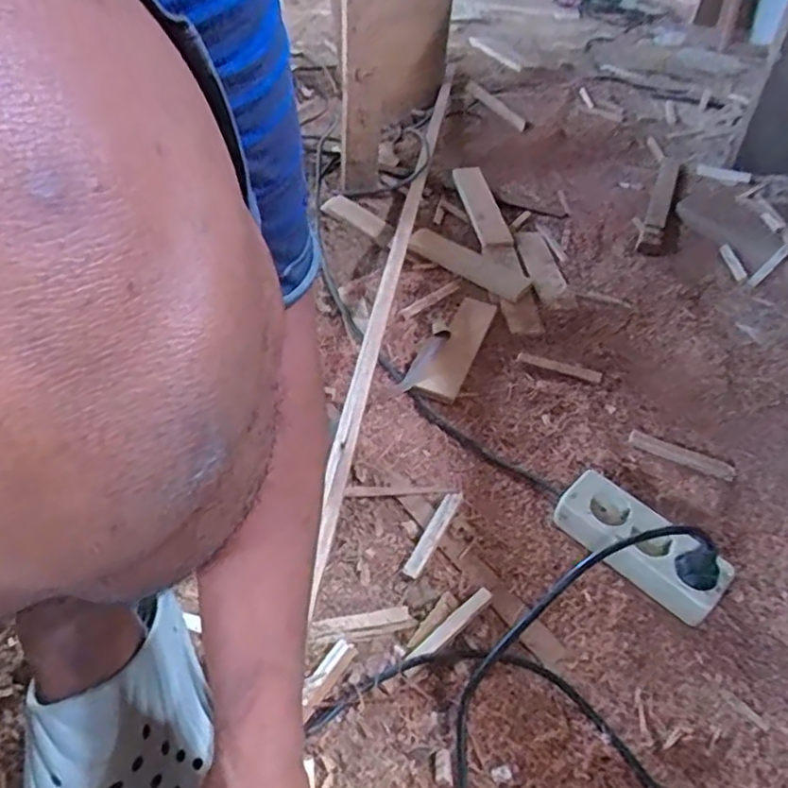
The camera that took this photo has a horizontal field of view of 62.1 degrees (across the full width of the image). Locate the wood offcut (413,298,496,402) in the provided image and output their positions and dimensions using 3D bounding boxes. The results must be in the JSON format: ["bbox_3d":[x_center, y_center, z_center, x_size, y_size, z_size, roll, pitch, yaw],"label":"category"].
[{"bbox_3d":[0.084,-0.067,0.845,0.049,0.017,0.214,17,44,12],"label":"wood offcut"}]

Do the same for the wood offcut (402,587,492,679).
[{"bbox_3d":[0.046,0.202,0.562,0.102,0.010,0.016,-30,54,-32],"label":"wood offcut"}]

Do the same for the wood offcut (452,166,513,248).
[{"bbox_3d":[0.144,-0.322,1.103,0.050,0.011,0.211,-22,54,11],"label":"wood offcut"}]

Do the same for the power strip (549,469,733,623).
[{"bbox_3d":[0.226,0.140,0.611,0.062,0.050,0.158,-31,54,-33],"label":"power strip"}]

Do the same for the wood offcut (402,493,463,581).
[{"bbox_3d":[0.038,0.134,0.634,0.017,0.009,0.102,23,46,17],"label":"wood offcut"}]

